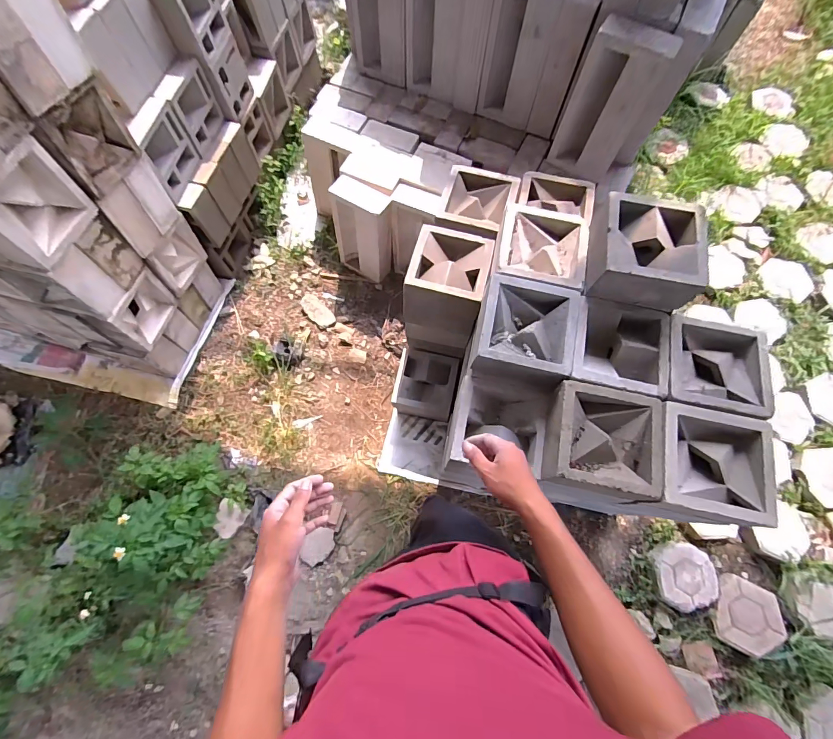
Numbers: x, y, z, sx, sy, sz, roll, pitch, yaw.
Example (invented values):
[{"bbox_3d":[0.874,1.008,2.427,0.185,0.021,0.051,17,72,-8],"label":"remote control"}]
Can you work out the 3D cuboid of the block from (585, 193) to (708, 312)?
[{"bbox_3d":[0.483,-0.244,0.821,0.207,0.097,0.214,10,72,5],"label":"block"}]

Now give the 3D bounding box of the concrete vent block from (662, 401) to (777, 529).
[{"bbox_3d":[0.576,0.189,0.759,0.200,0.078,0.211,10,72,5],"label":"concrete vent block"}]

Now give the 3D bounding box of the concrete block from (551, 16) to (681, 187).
[{"bbox_3d":[0.552,-0.762,1.129,0.216,0.377,0.092,27,74,10],"label":"concrete block"}]

